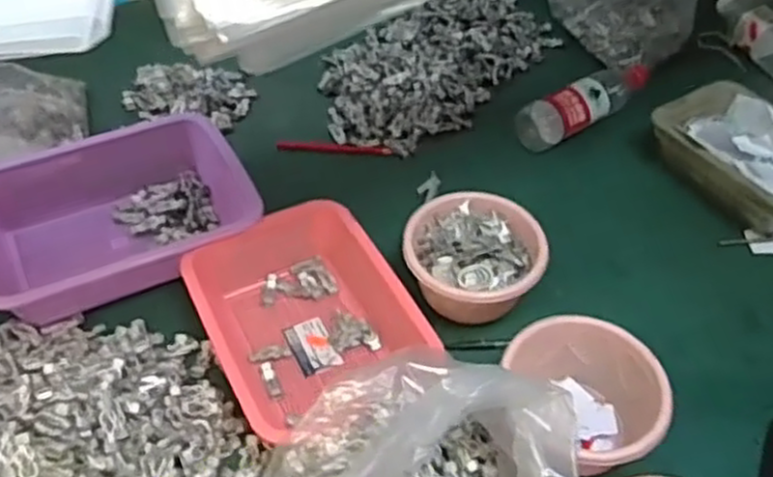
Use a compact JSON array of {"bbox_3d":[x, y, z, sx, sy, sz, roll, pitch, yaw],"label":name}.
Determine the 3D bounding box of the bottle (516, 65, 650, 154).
[{"bbox_3d":[0.285,-0.191,1.055,0.222,0.054,0.073,-22,52,-20],"label":"bottle"}]

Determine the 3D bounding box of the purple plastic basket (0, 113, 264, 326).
[{"bbox_3d":[-0.324,-0.035,0.878,0.296,0.082,0.225,-24,53,-22],"label":"purple plastic basket"}]

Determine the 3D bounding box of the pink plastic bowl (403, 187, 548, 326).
[{"bbox_3d":[0.096,0.020,0.838,0.149,0.067,0.137,1,48,-1],"label":"pink plastic bowl"}]

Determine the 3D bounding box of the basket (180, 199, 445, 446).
[{"bbox_3d":[-0.083,0.090,0.791,0.197,0.079,0.272,-21,52,-20],"label":"basket"}]

